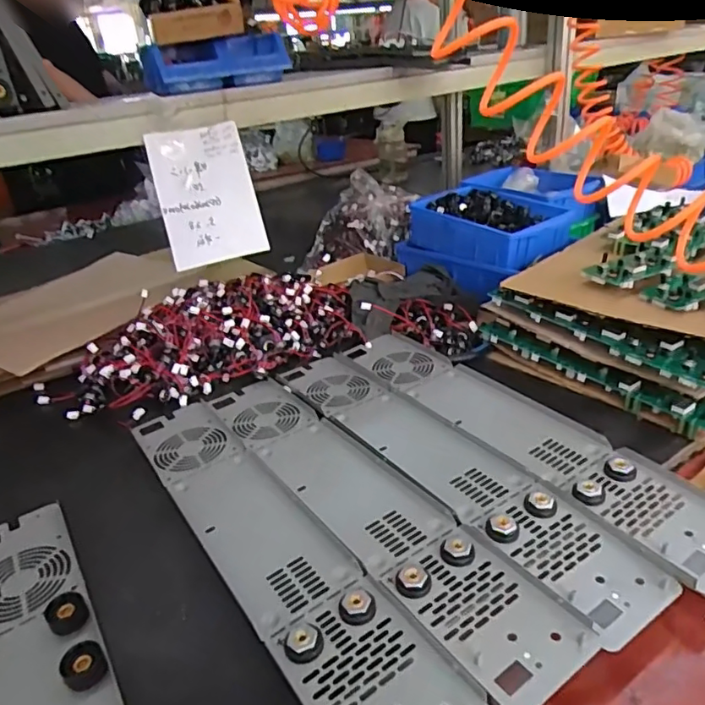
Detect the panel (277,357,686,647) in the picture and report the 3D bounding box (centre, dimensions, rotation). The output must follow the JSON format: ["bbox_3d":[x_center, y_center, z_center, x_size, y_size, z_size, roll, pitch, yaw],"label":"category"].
[{"bbox_3d":[0.083,0.106,0.645,0.108,0.015,0.539,-24,33,-27],"label":"panel"}]

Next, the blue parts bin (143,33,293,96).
[{"bbox_3d":[-0.211,-0.456,0.903,0.224,0.070,0.083,-26,34,-29],"label":"blue parts bin"}]

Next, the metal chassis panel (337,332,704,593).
[{"bbox_3d":[0.180,0.078,0.684,0.107,0.012,0.543,-23,33,-25],"label":"metal chassis panel"}]

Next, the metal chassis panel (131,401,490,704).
[{"bbox_3d":[-0.094,0.171,0.559,0.100,0.013,0.539,-24,33,-27],"label":"metal chassis panel"}]

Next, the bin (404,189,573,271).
[{"bbox_3d":[0.247,-0.230,1.016,0.189,0.075,0.252,-26,34,-29],"label":"bin"}]

